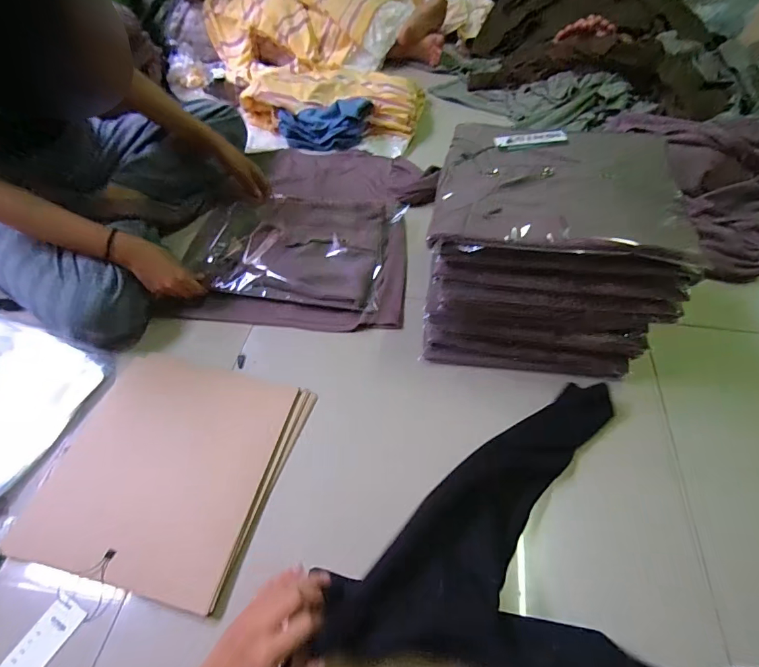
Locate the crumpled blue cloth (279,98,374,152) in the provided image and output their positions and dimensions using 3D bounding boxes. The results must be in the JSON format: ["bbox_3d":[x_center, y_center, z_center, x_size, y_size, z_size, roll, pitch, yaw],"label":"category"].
[{"bbox_3d":[-0.130,-0.477,0.954,0.220,0.074,0.075,6,53,8],"label":"crumpled blue cloth"}]

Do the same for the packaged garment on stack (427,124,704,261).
[{"bbox_3d":[0.207,-0.183,0.496,0.261,0.030,0.224,10,54,11],"label":"packaged garment on stack"}]

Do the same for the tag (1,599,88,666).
[{"bbox_3d":[-0.339,0.314,0.416,0.035,0.004,0.084,27,55,12],"label":"tag"}]

